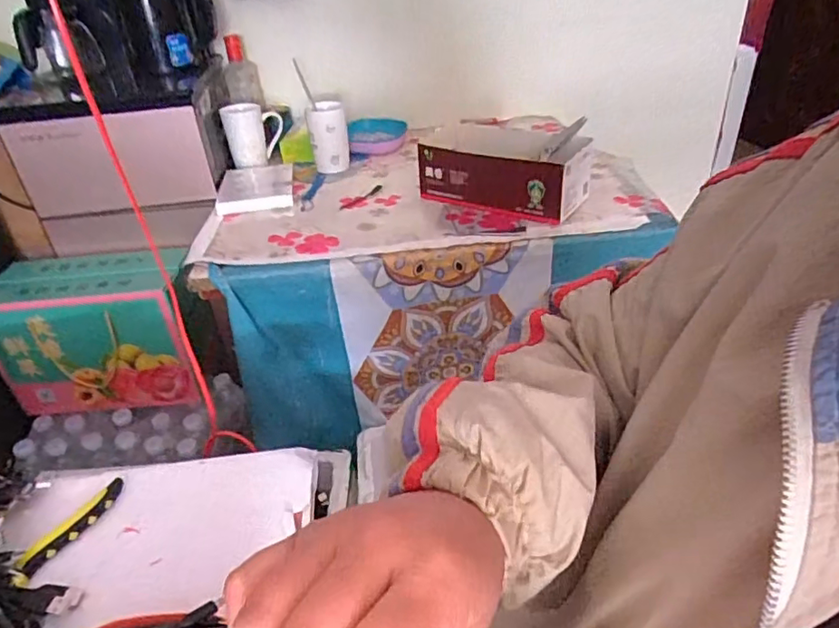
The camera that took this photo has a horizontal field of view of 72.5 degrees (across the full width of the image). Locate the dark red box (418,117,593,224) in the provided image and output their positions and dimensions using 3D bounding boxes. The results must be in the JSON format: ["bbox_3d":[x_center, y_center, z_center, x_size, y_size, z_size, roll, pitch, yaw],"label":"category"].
[{"bbox_3d":[0.146,-0.239,0.940,0.259,0.097,0.184,17,39,28],"label":"dark red box"}]

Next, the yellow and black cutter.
[{"bbox_3d":[-0.290,0.178,0.477,0.019,0.009,0.104,12,37,22],"label":"yellow and black cutter"}]

